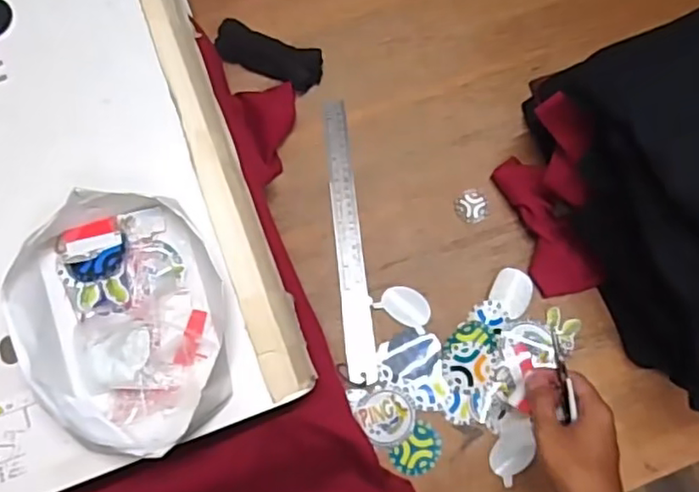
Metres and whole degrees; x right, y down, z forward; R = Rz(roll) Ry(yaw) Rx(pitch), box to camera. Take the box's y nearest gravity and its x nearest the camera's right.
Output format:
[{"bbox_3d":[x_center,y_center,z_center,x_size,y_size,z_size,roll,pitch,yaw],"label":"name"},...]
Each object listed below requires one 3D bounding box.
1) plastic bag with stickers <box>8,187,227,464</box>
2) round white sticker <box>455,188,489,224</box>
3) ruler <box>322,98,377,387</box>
[{"bbox_3d":[-0.179,0.059,0.504,0.151,0.053,0.196,-7,76,0],"label":"plastic bag with stickers"},{"bbox_3d":[0.138,-0.045,0.716,0.036,0.004,0.039,0,76,1],"label":"round white sticker"},{"bbox_3d":[-0.001,-0.012,0.712,0.031,0.005,0.321,-8,76,6],"label":"ruler"}]

